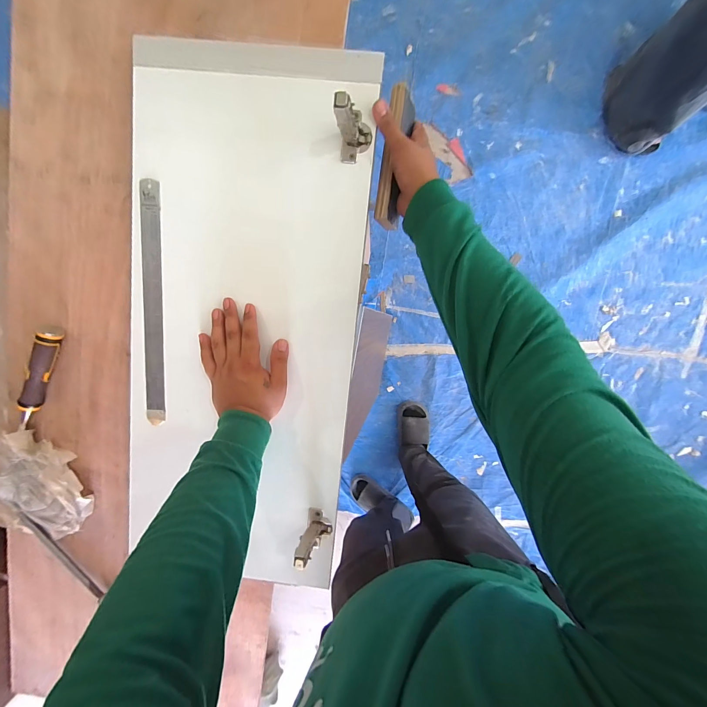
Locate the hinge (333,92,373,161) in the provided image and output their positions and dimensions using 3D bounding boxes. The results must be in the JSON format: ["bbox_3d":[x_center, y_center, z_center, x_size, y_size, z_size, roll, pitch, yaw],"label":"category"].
[{"bbox_3d":[-0.001,-0.272,0.365,0.039,0.072,0.056,-4,96,7],"label":"hinge"}]

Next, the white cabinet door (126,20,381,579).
[{"bbox_3d":[-0.155,-0.034,0.439,0.315,0.022,0.712,7,98,6],"label":"white cabinet door"}]

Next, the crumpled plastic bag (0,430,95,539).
[{"bbox_3d":[-0.492,0.213,0.493,0.154,0.035,0.137,38,99,1],"label":"crumpled plastic bag"}]

